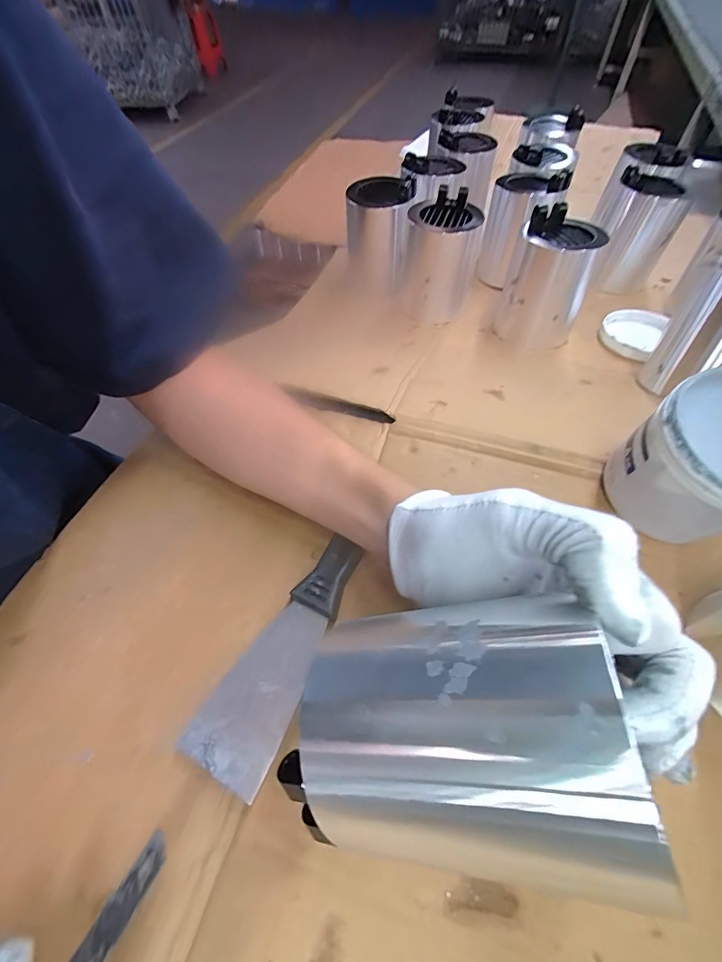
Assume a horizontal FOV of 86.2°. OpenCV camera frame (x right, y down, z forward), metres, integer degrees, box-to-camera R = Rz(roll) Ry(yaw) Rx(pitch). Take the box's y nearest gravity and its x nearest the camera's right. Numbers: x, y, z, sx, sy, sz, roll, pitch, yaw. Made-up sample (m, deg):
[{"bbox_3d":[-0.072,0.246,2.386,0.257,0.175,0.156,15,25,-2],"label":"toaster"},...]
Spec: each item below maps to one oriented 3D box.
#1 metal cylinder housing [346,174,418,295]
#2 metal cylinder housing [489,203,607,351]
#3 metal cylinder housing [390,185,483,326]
[{"bbox_3d":[0.025,-0.321,0.515,0.084,0.123,0.076,-4,57,-1],"label":"metal cylinder housing"},{"bbox_3d":[0.206,-0.223,0.435,0.084,0.112,0.088,18,59,13],"label":"metal cylinder housing"},{"bbox_3d":[0.091,-0.274,0.478,0.094,0.112,0.100,0,57,1],"label":"metal cylinder housing"}]

